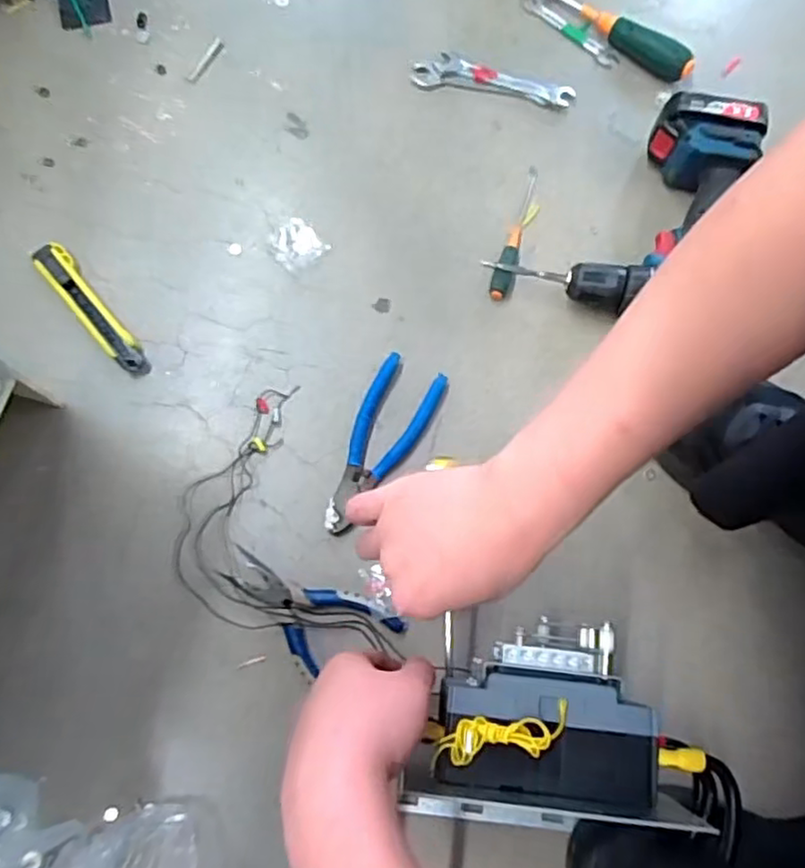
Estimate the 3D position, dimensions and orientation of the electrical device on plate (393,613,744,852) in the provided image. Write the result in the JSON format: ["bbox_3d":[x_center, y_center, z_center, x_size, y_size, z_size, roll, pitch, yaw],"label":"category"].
[{"bbox_3d":[0.112,0.184,0.419,0.180,0.082,0.116,5,74,2],"label":"electrical device on plate"}]

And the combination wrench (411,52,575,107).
[{"bbox_3d":[0.092,-0.363,0.675,0.163,0.016,0.033,12,74,4],"label":"combination wrench"}]

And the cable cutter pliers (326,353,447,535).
[{"bbox_3d":[-0.023,0.010,0.572,0.059,0.014,0.161,28,76,8],"label":"cable cutter pliers"}]

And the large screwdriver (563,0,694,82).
[{"bbox_3d":[0.213,-0.424,0.682,0.198,0.028,0.030,37,77,10],"label":"large screwdriver"}]

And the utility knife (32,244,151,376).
[{"bbox_3d":[-0.287,-0.116,0.603,0.029,0.011,0.158,-39,77,-10],"label":"utility knife"}]

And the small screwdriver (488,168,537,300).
[{"bbox_3d":[0.108,-0.189,0.616,0.019,0.021,0.137,18,75,6],"label":"small screwdriver"}]

